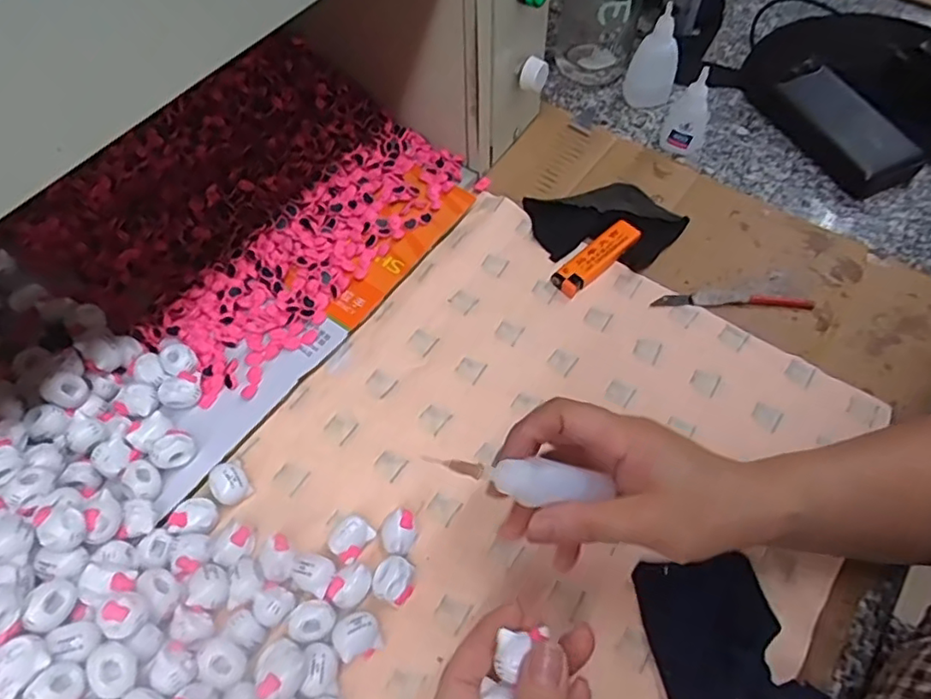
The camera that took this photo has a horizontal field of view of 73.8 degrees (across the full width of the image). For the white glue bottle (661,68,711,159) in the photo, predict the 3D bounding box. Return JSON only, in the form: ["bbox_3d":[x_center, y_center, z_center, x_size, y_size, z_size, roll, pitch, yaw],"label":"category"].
[{"bbox_3d":[0.196,-0.206,0.536,0.035,0.073,0.022,24,61,13],"label":"white glue bottle"}]

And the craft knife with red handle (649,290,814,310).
[{"bbox_3d":[0.203,-0.037,0.472,0.117,0.006,0.012,3,58,0],"label":"craft knife with red handle"}]

